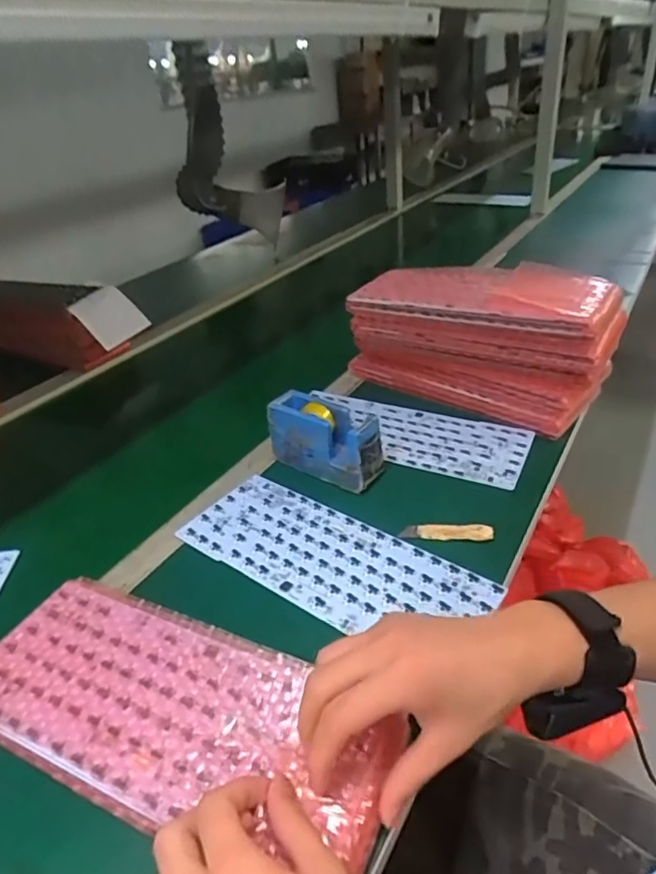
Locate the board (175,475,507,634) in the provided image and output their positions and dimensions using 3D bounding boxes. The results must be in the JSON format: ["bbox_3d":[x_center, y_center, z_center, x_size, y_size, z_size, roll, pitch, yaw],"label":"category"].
[{"bbox_3d":[-0.002,0.117,0.557,0.300,0.008,0.118,19,41,33],"label":"board"}]

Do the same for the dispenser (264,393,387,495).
[{"bbox_3d":[-0.003,0.003,0.658,0.134,0.077,0.046,18,40,31],"label":"dispenser"}]

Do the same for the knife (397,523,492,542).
[{"bbox_3d":[0.119,0.094,0.572,0.090,0.008,0.018,-3,33,5],"label":"knife"}]

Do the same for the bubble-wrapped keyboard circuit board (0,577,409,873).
[{"bbox_3d":[-0.112,0.196,0.415,0.319,0.026,0.133,10,35,21],"label":"bubble-wrapped keyboard circuit board"}]

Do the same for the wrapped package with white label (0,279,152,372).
[{"bbox_3d":[-0.488,-0.209,0.991,0.330,0.128,0.103,5,35,16],"label":"wrapped package with white label"}]

